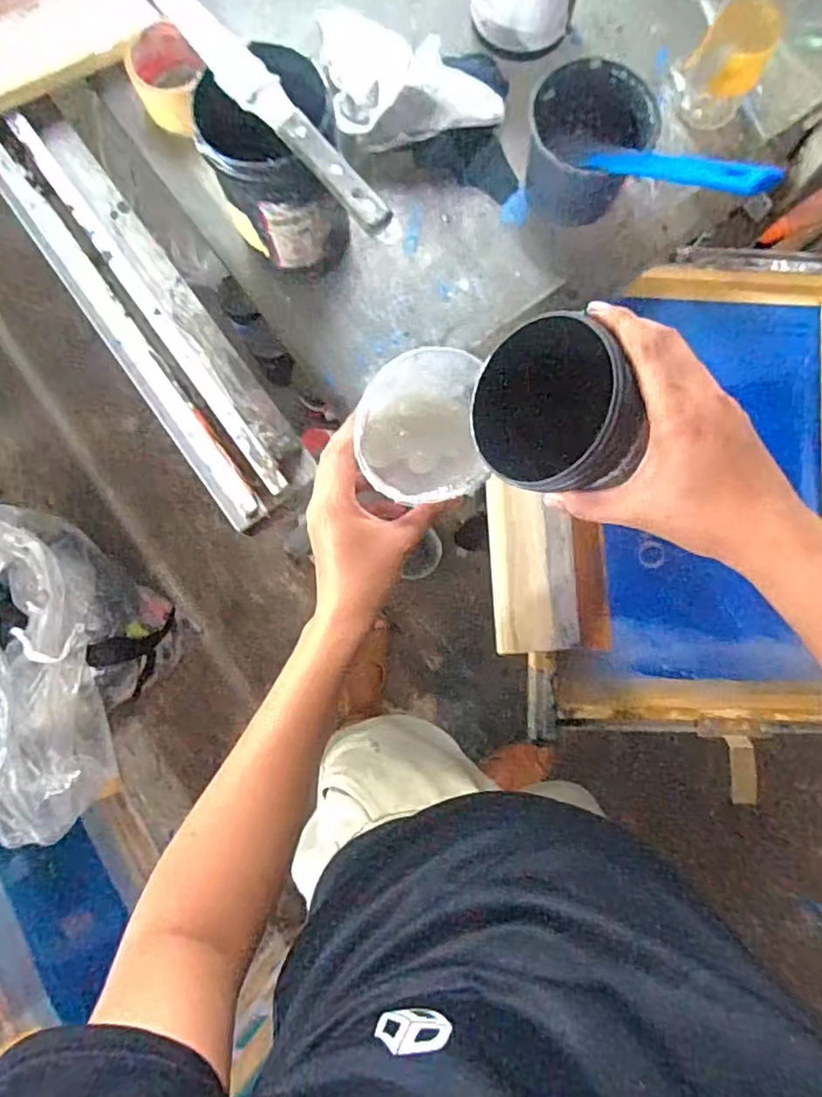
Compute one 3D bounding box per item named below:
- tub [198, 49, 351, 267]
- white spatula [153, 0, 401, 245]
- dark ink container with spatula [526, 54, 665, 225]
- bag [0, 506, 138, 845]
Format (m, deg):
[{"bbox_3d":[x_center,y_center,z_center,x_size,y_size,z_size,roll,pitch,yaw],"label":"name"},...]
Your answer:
[{"bbox_3d":[-0.106,-0.319,0.532,0.101,0.171,0.101,0,83,0],"label":"tub"},{"bbox_3d":[-0.094,-0.315,0.453,0.031,0.020,0.254,-39,84,-4],"label":"white spatula"},{"bbox_3d":[0.161,-0.374,0.583,0.112,0.085,0.102,16,83,2],"label":"dark ink container with spatula"},{"bbox_3d":[-0.785,0.223,1.181,0.376,0.290,0.611,3,83,1],"label":"bag"}]

